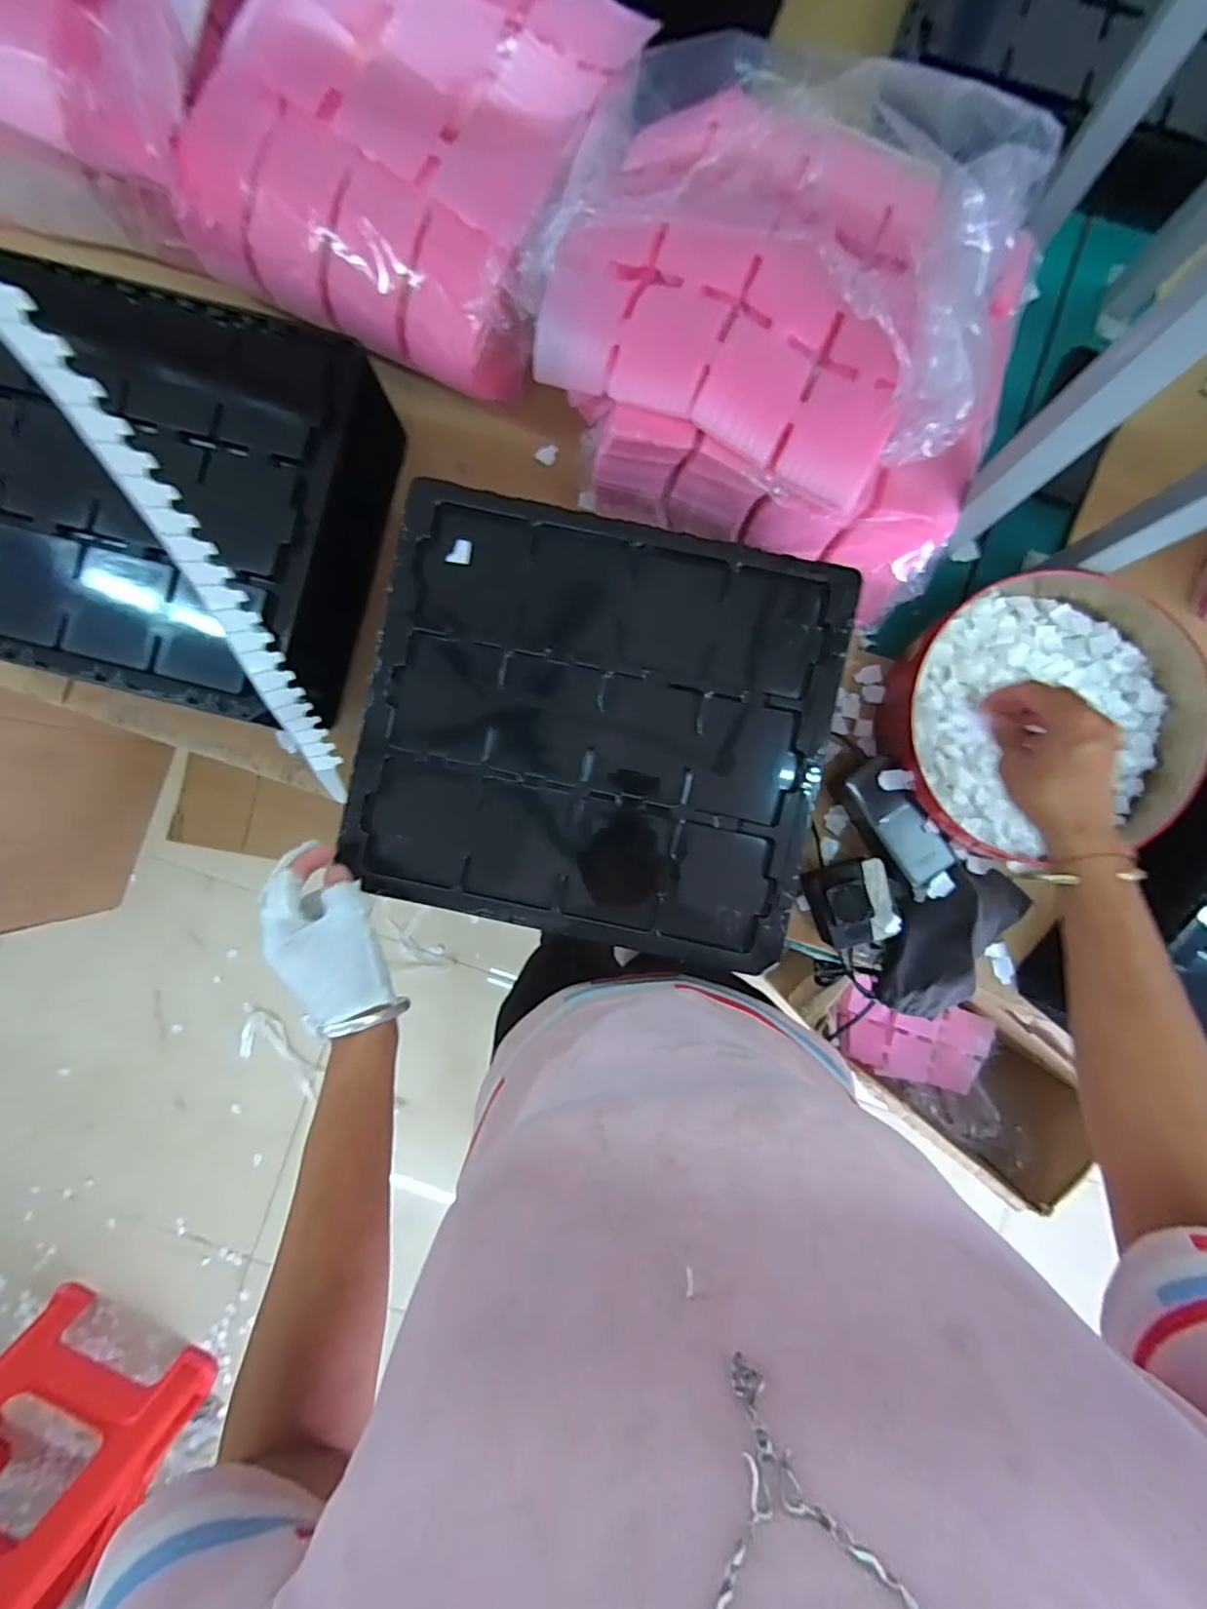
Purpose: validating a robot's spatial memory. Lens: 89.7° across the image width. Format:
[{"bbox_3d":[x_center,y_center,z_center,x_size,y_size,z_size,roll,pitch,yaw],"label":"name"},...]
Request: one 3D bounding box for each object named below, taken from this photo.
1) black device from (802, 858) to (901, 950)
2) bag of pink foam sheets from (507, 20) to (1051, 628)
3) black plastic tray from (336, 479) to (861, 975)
[{"bbox_3d":[0.250,0.101,0.612,0.077,0.038,0.083,-11,89,0],"label":"black device"},{"bbox_3d":[0.149,-0.419,0.525,0.420,0.172,0.319,23,89,1],"label":"bag of pink foam sheets"},{"bbox_3d":[-0.005,-0.061,0.497,0.362,0.028,0.330,12,89,1],"label":"black plastic tray"}]

